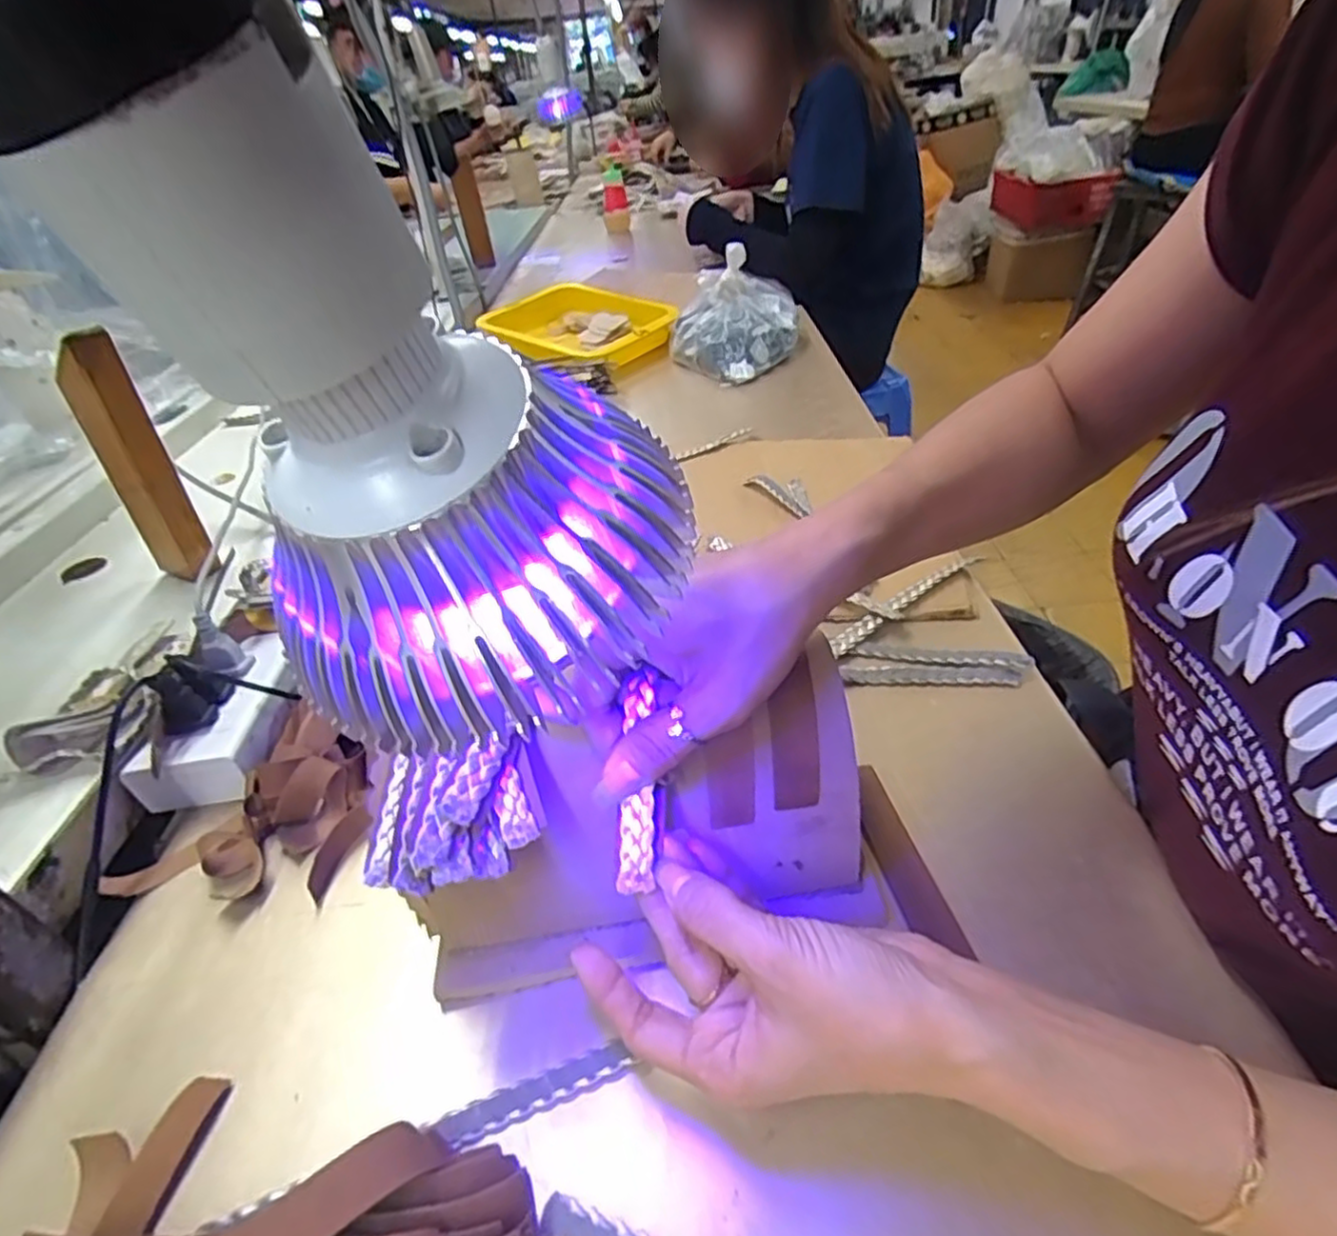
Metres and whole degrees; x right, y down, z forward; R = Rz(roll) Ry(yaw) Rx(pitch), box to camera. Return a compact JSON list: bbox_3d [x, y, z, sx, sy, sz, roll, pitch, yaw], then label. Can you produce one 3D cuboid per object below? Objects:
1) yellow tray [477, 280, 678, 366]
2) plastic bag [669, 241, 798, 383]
[{"bbox_3d":[-0.138,-0.409,1.012,0.237,0.050,0.248,-34,47,-31],"label":"yellow tray"},{"bbox_3d":[0.083,-0.396,0.908,0.161,0.123,0.194,-1,38,7],"label":"plastic bag"}]

